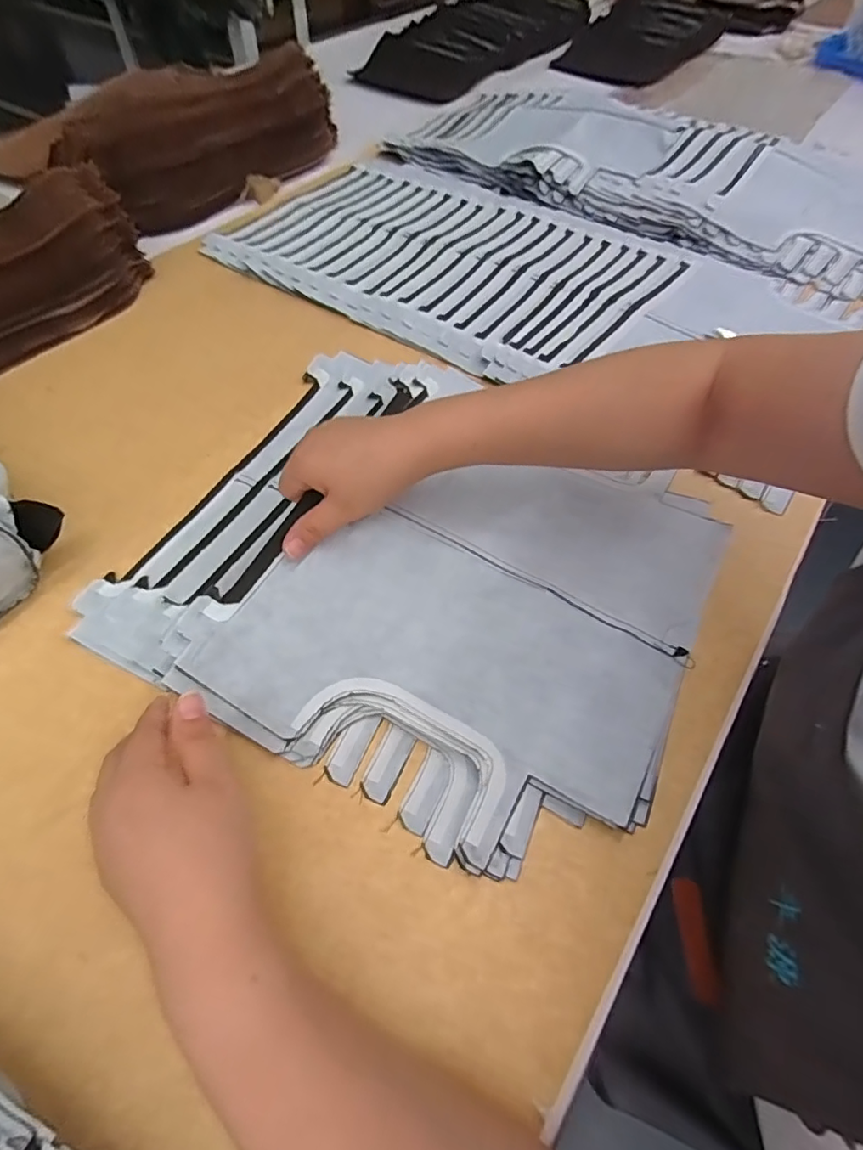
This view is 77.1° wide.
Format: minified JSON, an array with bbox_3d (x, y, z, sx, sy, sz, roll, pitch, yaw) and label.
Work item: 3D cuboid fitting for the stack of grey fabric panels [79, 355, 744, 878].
[{"bbox_3d":[-0.005,-0.024,0.413,0.399,0.034,0.357,24,59,15],"label":"stack of grey fabric panels"}]

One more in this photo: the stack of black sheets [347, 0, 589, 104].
[{"bbox_3d":[0.104,-1.143,1.148,0.257,0.043,0.588,39,70,18],"label":"stack of black sheets"}]

